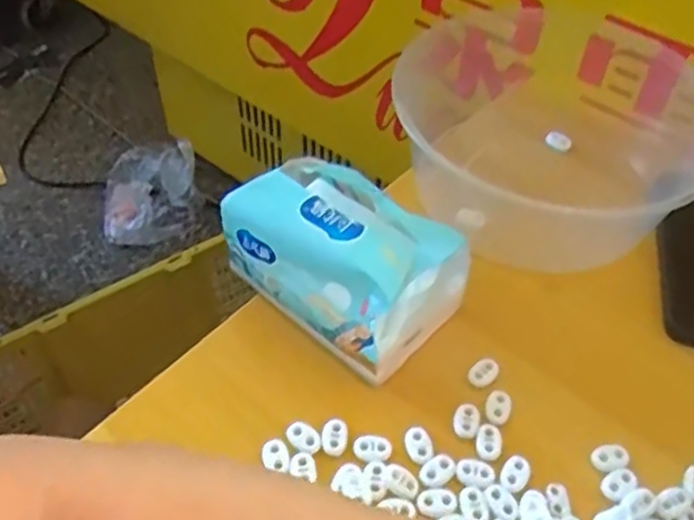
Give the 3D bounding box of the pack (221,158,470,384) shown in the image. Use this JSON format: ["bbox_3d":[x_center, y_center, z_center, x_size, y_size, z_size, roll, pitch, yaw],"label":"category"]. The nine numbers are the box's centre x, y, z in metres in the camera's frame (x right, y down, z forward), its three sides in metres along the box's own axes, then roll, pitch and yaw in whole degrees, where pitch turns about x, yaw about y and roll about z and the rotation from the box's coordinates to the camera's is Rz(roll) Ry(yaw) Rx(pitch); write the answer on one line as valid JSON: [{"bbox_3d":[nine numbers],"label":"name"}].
[{"bbox_3d":[0.001,-0.009,0.455,0.145,0.073,0.102,36,58,25],"label":"pack"}]

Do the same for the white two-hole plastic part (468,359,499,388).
[{"bbox_3d":[0.089,0.074,0.444,0.020,0.009,0.014,-31,57,-25],"label":"white two-hole plastic part"}]

